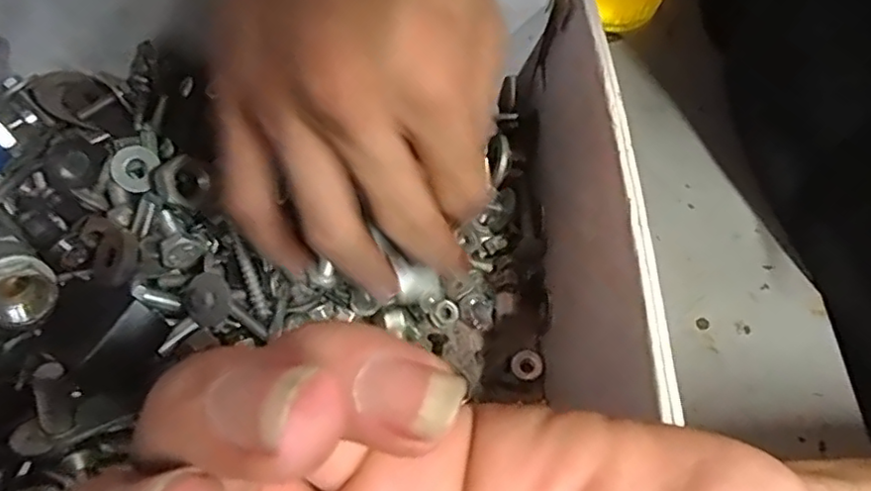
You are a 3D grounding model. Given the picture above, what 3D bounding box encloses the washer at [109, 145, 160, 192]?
[{"bbox_3d":[-0.124,-0.032,0.255,0.017,0.004,0.018,2,84,-16],"label":"washer"}]

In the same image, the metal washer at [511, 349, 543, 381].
[{"bbox_3d":[0.036,0.048,0.247,0.012,0.005,0.012,2,59,-1],"label":"metal washer"}]

